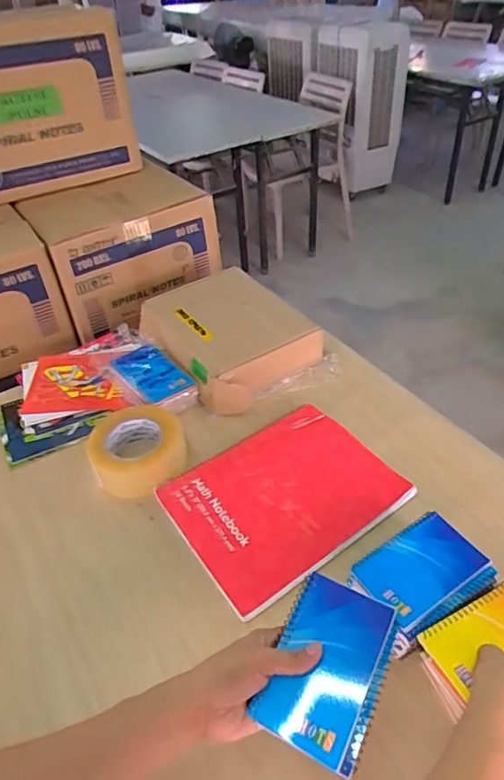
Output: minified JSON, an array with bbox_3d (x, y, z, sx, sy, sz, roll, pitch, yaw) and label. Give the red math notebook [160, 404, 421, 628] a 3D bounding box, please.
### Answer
[{"bbox_3d":[0.040,0.134,0.669,0.266,0.014,0.209,-27,46,-24],"label":"red math notebook"}]

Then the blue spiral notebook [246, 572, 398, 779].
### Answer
[{"bbox_3d":[0.064,0.232,0.437,0.088,0.017,0.131,16,58,22],"label":"blue spiral notebook"}]

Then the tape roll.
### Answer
[{"bbox_3d":[-0.162,0.077,0.720,0.129,0.048,0.129,-2,42,2],"label":"tape roll"}]

